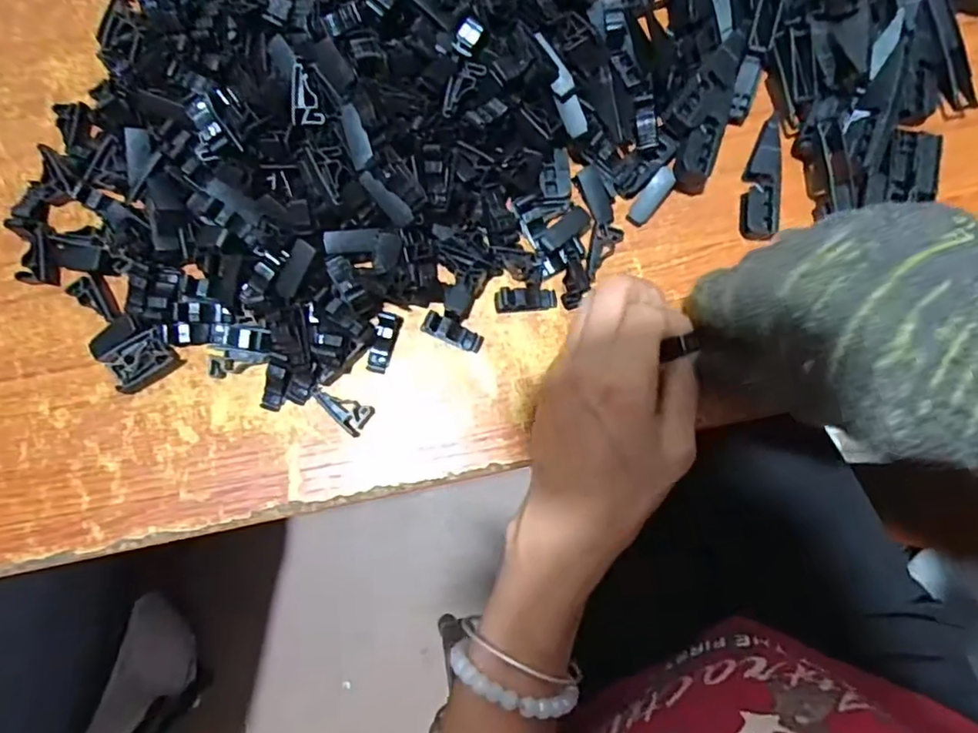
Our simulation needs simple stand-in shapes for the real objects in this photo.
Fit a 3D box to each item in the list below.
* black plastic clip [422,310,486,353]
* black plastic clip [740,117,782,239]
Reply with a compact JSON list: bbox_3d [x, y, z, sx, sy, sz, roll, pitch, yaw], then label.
[{"bbox_3d":[-0.017,-0.016,0.299,0.032,0.005,0.011,24,80,-24],"label":"black plastic clip"},{"bbox_3d":[0.141,-0.096,0.317,0.016,0.010,0.064,6,83,-1],"label":"black plastic clip"}]

